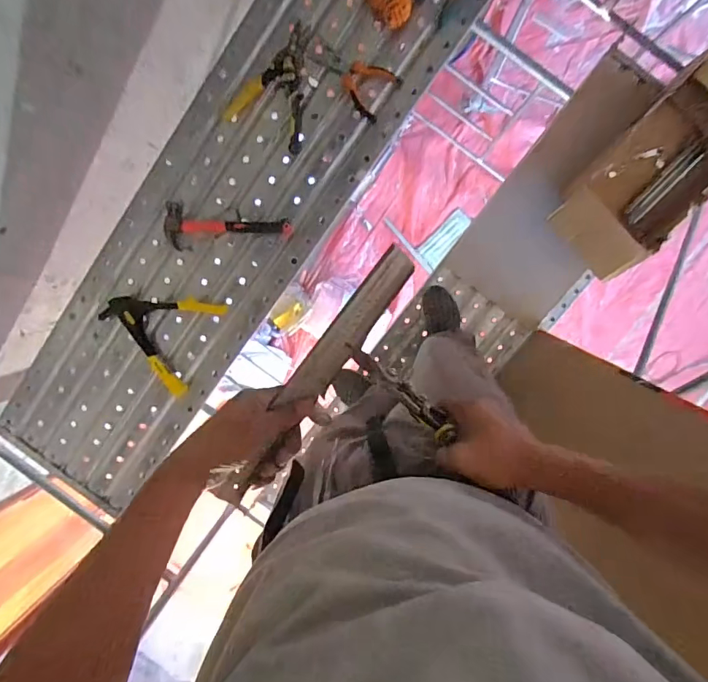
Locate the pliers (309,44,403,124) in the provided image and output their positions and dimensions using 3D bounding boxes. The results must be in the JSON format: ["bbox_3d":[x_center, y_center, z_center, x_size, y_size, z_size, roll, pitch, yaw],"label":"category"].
[{"bbox_3d":[-0.004,-0.528,0.906,0.178,0.015,0.097,39,98,-2],"label":"pliers"}]

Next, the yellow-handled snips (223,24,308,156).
[{"bbox_3d":[-0.167,-0.507,0.905,0.160,0.017,0.231,12,98,2],"label":"yellow-handled snips"}]

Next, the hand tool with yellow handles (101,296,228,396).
[{"bbox_3d":[-0.435,-0.027,1.007,0.234,0.024,0.225,29,98,-1],"label":"hand tool with yellow handles"}]

